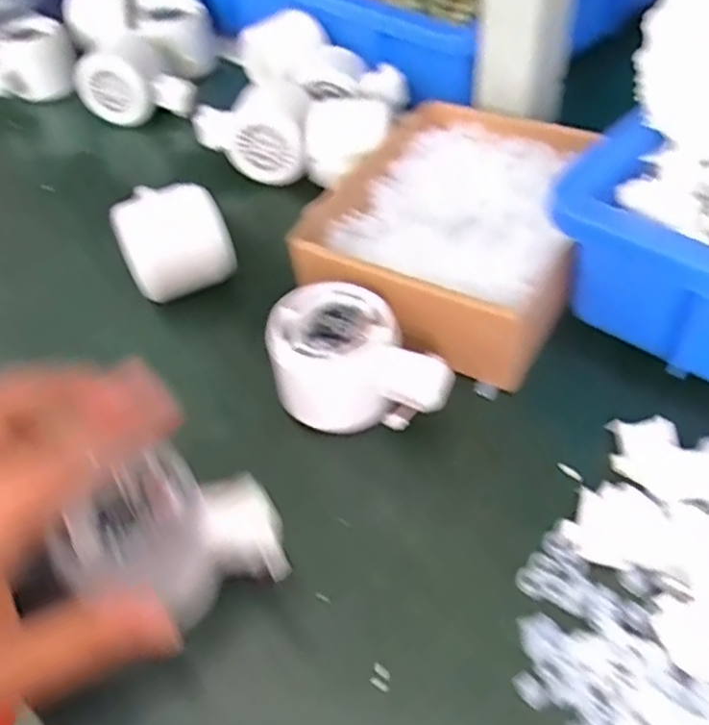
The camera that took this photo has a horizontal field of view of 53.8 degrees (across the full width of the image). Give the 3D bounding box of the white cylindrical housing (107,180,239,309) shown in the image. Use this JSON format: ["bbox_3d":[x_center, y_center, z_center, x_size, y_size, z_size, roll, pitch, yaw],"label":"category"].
[{"bbox_3d":[-0.109,-0.072,0.416,0.055,0.051,0.055,-21,49,-12],"label":"white cylindrical housing"}]

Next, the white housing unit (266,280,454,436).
[{"bbox_3d":[0.004,0.004,0.344,0.085,0.055,0.059,13,51,18],"label":"white housing unit"}]

